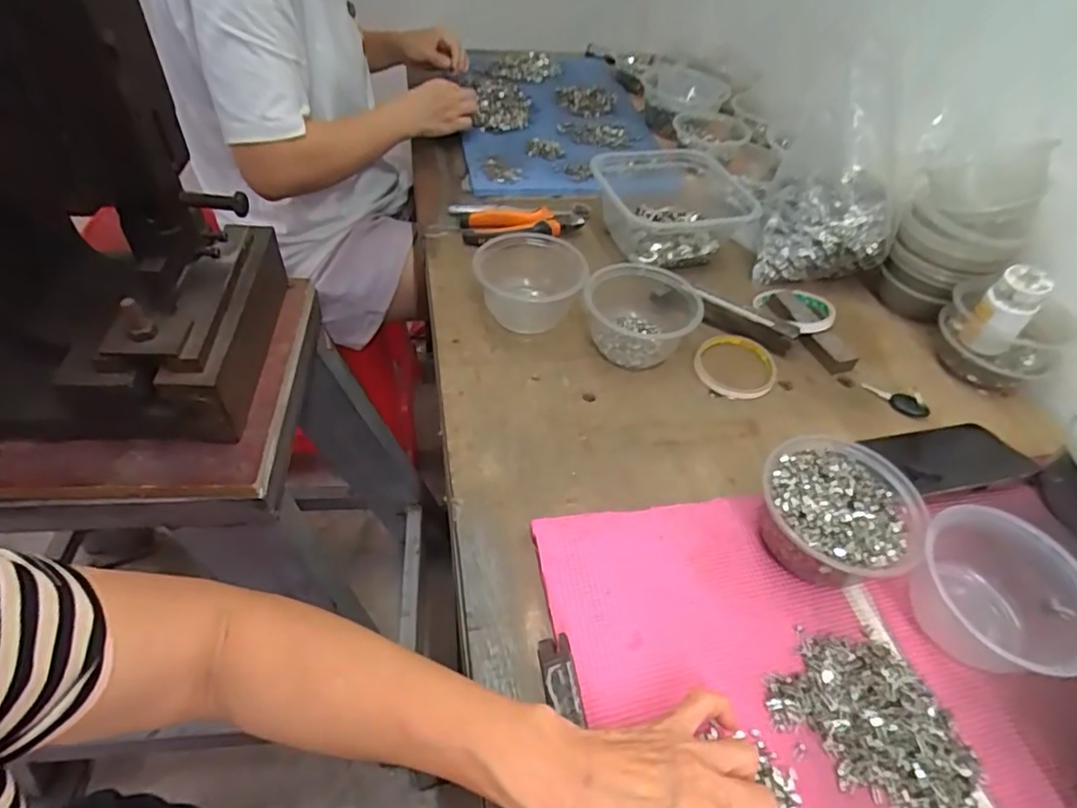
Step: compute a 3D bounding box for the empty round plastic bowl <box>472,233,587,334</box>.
[{"bbox_3d":[-0.011,-0.126,0.637,0.118,0.061,0.113,8,46,3],"label":"empty round plastic bowl"}]

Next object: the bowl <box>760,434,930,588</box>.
[{"bbox_3d":[0.226,0.085,0.459,0.108,0.062,0.116,2,46,-3],"label":"bowl"}]

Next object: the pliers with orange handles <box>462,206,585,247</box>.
[{"bbox_3d":[-0.019,-0.222,0.743,0.150,0.029,0.052,-5,47,-10],"label":"pliers with orange handles"}]

